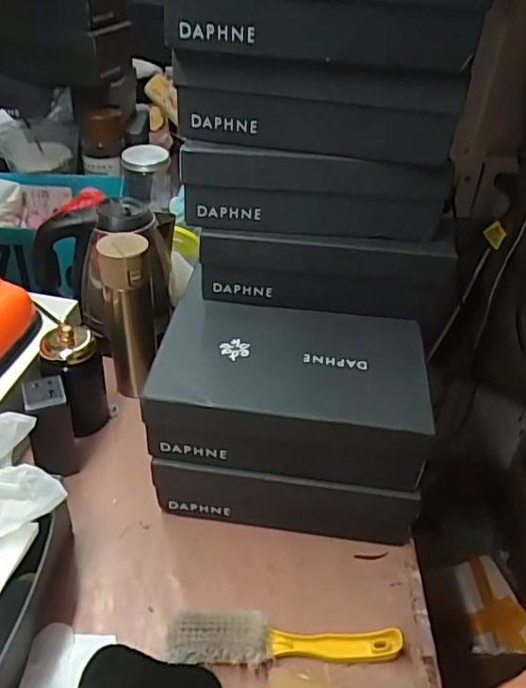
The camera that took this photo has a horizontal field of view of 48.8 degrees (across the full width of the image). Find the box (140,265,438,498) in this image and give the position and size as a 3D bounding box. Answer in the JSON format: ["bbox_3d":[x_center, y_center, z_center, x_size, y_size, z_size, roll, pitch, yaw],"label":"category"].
[{"bbox_3d":[0.032,0.045,0.673,0.292,0.100,0.185,8,38,2],"label":"box"}]

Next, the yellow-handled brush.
[{"bbox_3d":[0.022,0.297,0.576,0.229,0.044,0.044,3,38,-3],"label":"yellow-handled brush"}]

